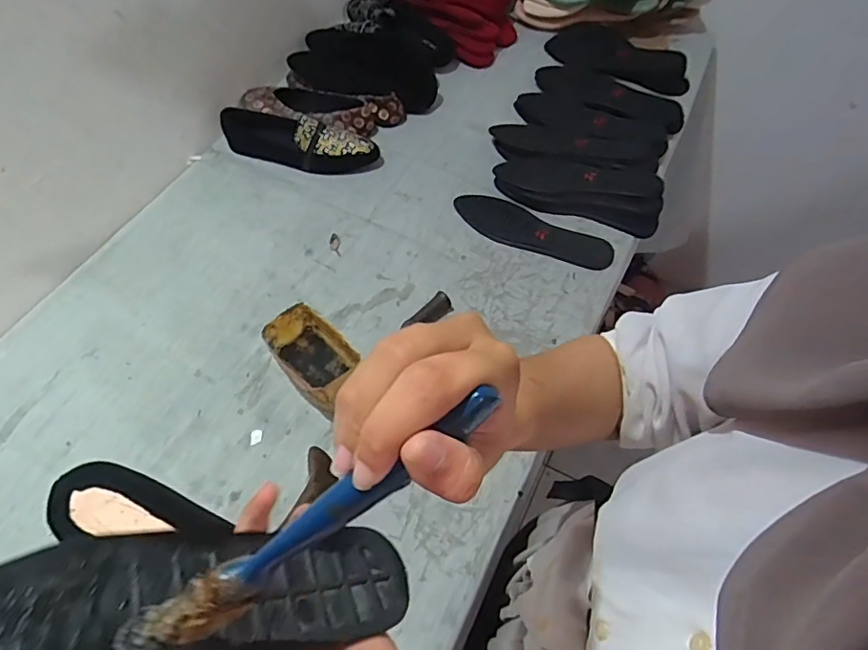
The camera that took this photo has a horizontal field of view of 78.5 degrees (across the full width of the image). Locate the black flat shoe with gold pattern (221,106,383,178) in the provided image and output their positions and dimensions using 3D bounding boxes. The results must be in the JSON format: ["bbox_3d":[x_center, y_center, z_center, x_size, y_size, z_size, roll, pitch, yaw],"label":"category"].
[{"bbox_3d":[-0.217,-0.302,0.860,0.263,0.062,0.073,17,59,11],"label":"black flat shoe with gold pattern"}]

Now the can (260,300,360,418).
[{"bbox_3d":[-0.142,0.041,0.649,0.081,0.066,0.129,-34,63,-19],"label":"can"}]

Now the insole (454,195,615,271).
[{"bbox_3d":[0.145,-0.142,0.794,0.244,0.012,0.071,26,61,16],"label":"insole"}]

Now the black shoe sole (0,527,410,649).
[{"bbox_3d":[-0.111,0.128,0.230,0.233,0.015,0.074,6,49,-40],"label":"black shoe sole"}]

